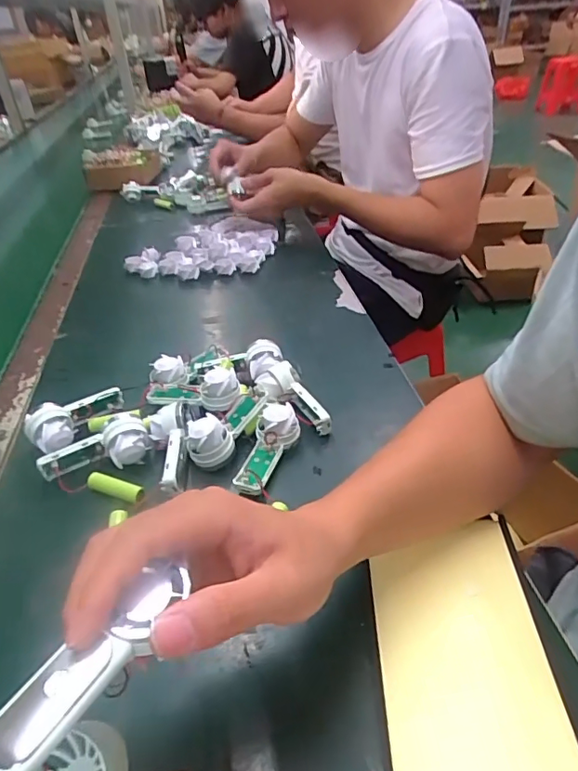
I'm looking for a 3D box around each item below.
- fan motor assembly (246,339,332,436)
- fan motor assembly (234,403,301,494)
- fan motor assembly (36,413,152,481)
[{"bbox_3d":[-0.007,0.003,0.526,0.044,0.043,0.129,-17,39,-19],"label":"fan motor assembly"},{"bbox_3d":[-0.020,0.054,0.461,0.035,0.026,0.088,13,56,20],"label":"fan motor assembly"},{"bbox_3d":[-0.170,0.055,0.466,0.092,0.029,0.040,-15,58,-8],"label":"fan motor assembly"}]

